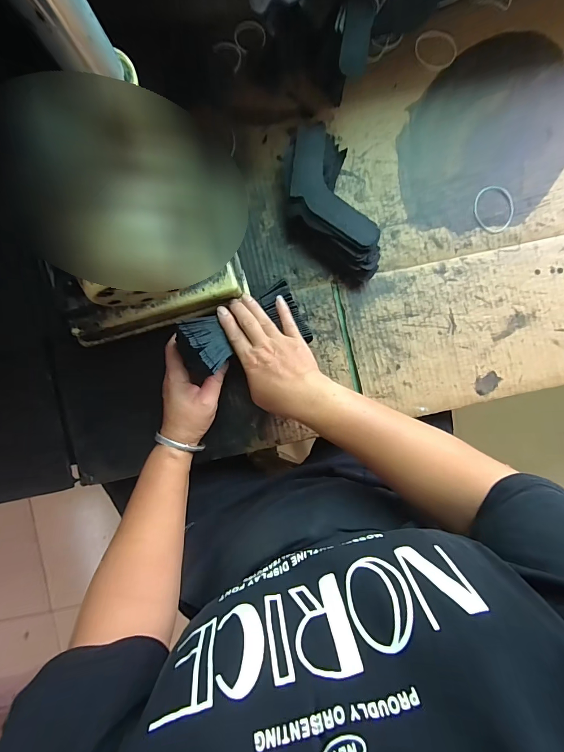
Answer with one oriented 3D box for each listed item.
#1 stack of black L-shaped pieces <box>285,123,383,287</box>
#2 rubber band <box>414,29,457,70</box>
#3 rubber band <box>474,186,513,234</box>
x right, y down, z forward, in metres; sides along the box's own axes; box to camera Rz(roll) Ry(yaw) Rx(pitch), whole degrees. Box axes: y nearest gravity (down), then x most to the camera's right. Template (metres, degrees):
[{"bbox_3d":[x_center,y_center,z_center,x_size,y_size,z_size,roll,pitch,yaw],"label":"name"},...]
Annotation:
[{"bbox_3d":[0.054,-0.206,0.439,0.099,0.052,0.191,-19,91,0],"label":"stack of black L-shaped pieces"},{"bbox_3d":[0.203,-0.431,0.459,0.050,0.004,0.051,0,91,0],"label":"rubber band"},{"bbox_3d":[0.284,-0.224,0.466,0.053,0.004,0.063,-15,91,0],"label":"rubber band"}]

